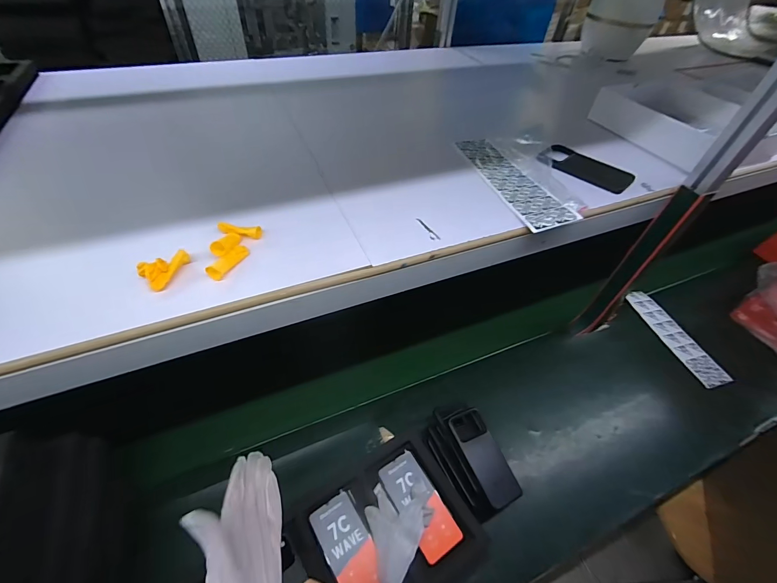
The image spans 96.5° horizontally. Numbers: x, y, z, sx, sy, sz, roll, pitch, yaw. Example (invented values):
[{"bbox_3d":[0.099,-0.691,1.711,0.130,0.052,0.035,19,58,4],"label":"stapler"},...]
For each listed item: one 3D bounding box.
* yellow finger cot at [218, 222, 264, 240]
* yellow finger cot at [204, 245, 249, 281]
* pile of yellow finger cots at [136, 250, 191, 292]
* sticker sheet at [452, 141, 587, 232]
[{"bbox_3d":[-0.202,-0.084,0.473,0.060,0.014,0.015,11,49,6],"label":"yellow finger cot"},{"bbox_3d":[-0.197,-0.038,0.431,0.019,0.012,0.061,22,51,15],"label":"yellow finger cot"},{"bbox_3d":[-0.263,-0.028,0.414,0.055,0.016,0.039,-34,59,-29],"label":"pile of yellow finger cots"},{"bbox_3d":[0.208,-0.203,0.618,0.080,0.007,0.299,-13,48,-10],"label":"sticker sheet"}]

